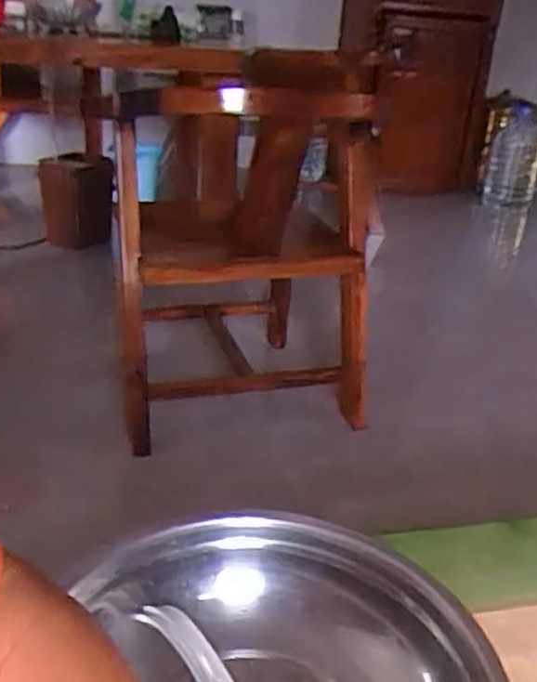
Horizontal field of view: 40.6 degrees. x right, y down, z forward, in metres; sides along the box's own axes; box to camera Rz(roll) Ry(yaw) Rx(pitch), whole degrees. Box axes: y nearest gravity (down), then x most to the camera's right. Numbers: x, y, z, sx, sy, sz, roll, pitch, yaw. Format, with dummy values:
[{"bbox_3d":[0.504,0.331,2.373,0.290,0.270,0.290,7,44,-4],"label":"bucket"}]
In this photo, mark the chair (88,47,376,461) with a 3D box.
[{"bbox_3d":[-0.077,-0.240,1.589,0.533,0.724,0.517,-6,28,-20],"label":"chair"}]

